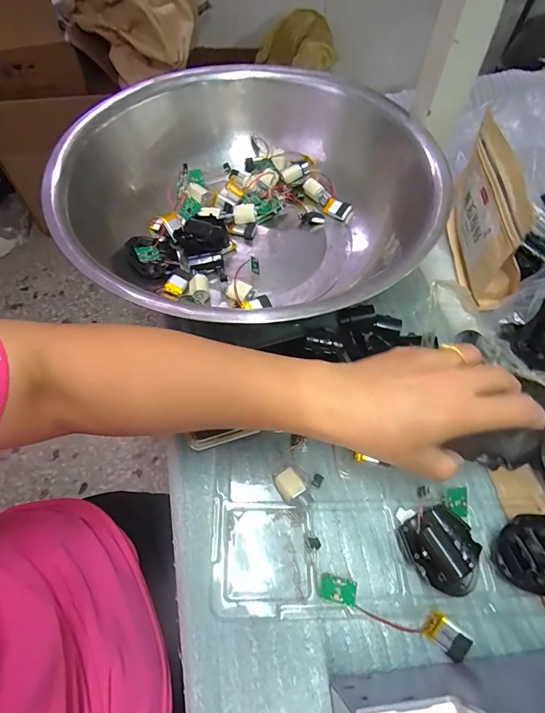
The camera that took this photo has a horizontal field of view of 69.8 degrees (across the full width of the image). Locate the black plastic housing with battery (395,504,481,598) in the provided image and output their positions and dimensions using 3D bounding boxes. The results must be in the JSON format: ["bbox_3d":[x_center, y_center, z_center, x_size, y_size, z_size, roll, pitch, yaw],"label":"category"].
[{"bbox_3d":[0.132,0.151,0.304,0.048,0.016,0.059,-20,63,-14],"label":"black plastic housing with battery"}]

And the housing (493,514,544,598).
[{"bbox_3d":[0.204,0.152,0.301,0.060,0.013,0.054,0,60,-2],"label":"housing"}]

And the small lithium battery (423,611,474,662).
[{"bbox_3d":[0.126,0.200,0.278,0.029,0.009,0.019,39,66,18],"label":"small lithium battery"}]

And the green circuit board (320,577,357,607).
[{"bbox_3d":[0.048,0.173,0.288,0.025,0.004,0.017,3,50,16],"label":"green circuit board"}]

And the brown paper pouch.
[{"bbox_3d":[0.232,-0.149,0.415,0.030,0.123,0.169,4,60,0],"label":"brown paper pouch"}]

